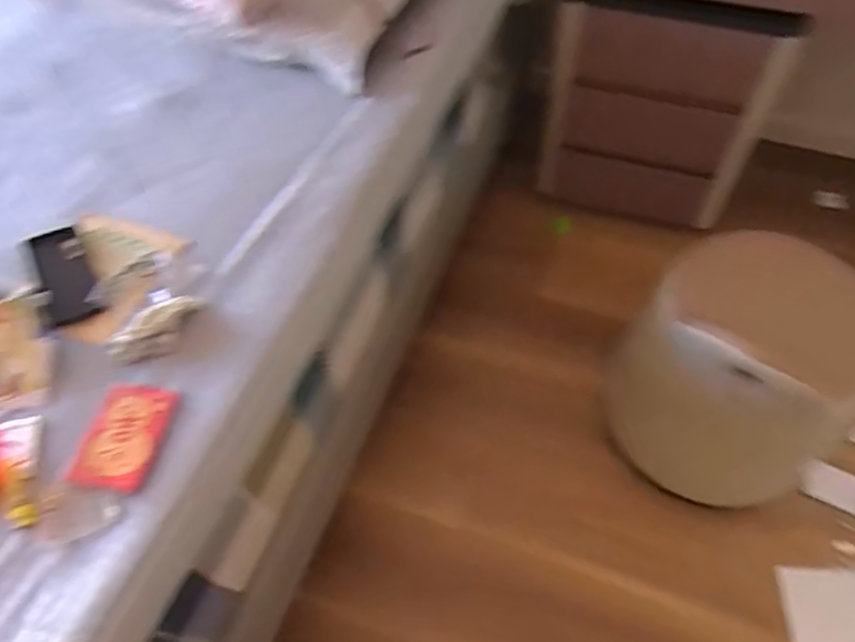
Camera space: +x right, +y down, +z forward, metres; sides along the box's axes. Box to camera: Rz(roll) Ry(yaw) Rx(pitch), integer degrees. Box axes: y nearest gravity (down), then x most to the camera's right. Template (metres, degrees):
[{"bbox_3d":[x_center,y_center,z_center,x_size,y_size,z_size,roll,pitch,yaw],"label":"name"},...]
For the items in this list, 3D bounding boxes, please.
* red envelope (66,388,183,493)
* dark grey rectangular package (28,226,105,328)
[{"bbox_3d":[-0.347,0.131,0.759,0.087,0.012,0.119,13,58,5],"label":"red envelope"},{"bbox_3d":[-0.474,-0.056,0.868,0.061,0.025,0.153,-27,62,-15],"label":"dark grey rectangular package"}]

